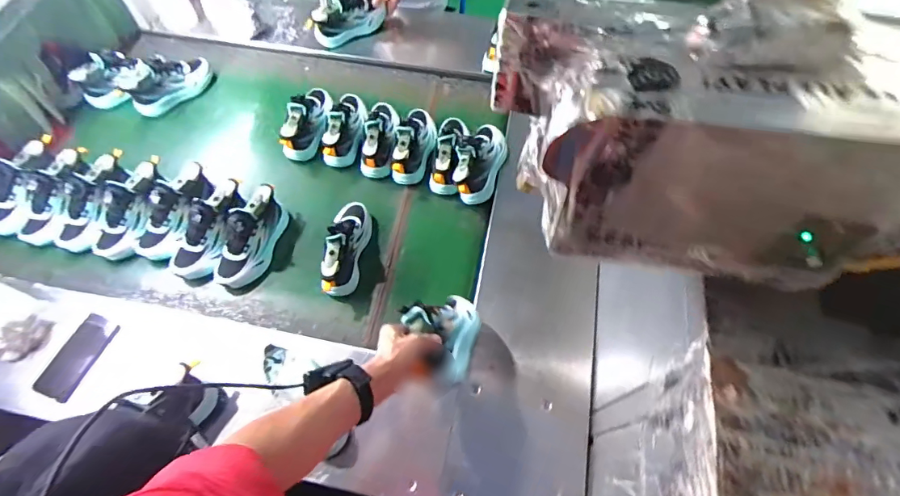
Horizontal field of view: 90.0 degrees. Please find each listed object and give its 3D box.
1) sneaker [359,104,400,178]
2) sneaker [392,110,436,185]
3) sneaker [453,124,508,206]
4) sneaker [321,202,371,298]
[{"bbox_3d":[-0.165,-0.271,1.070,0.087,0.107,0.213,1,63,1],"label":"sneaker"},{"bbox_3d":[-0.081,-0.258,1.069,0.080,0.108,0.211,8,63,5],"label":"sneaker"},{"bbox_3d":[0.072,-0.202,1.039,0.095,0.104,0.221,18,64,10],"label":"sneaker"},{"bbox_3d":[-0.223,-0.016,0.942,0.083,0.136,0.238,5,49,3],"label":"sneaker"}]

